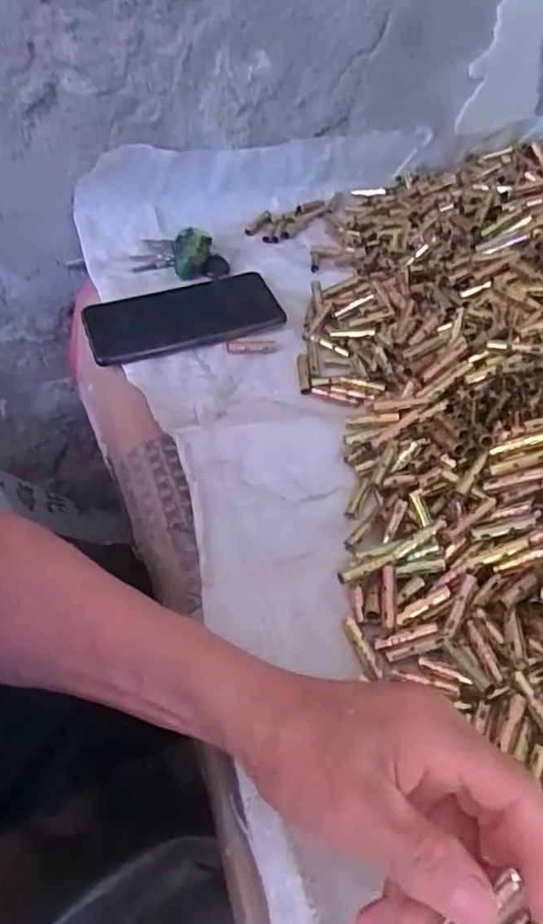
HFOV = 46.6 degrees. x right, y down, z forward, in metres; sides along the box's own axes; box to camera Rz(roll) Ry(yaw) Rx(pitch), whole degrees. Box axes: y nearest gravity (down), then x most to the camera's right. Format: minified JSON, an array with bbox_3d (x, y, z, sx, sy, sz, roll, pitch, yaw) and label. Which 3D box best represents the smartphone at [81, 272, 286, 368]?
[{"bbox_3d":[-0.076,-0.129,0.558,0.168,0.015,0.080,-18,53,-12],"label":"smartphone"}]

